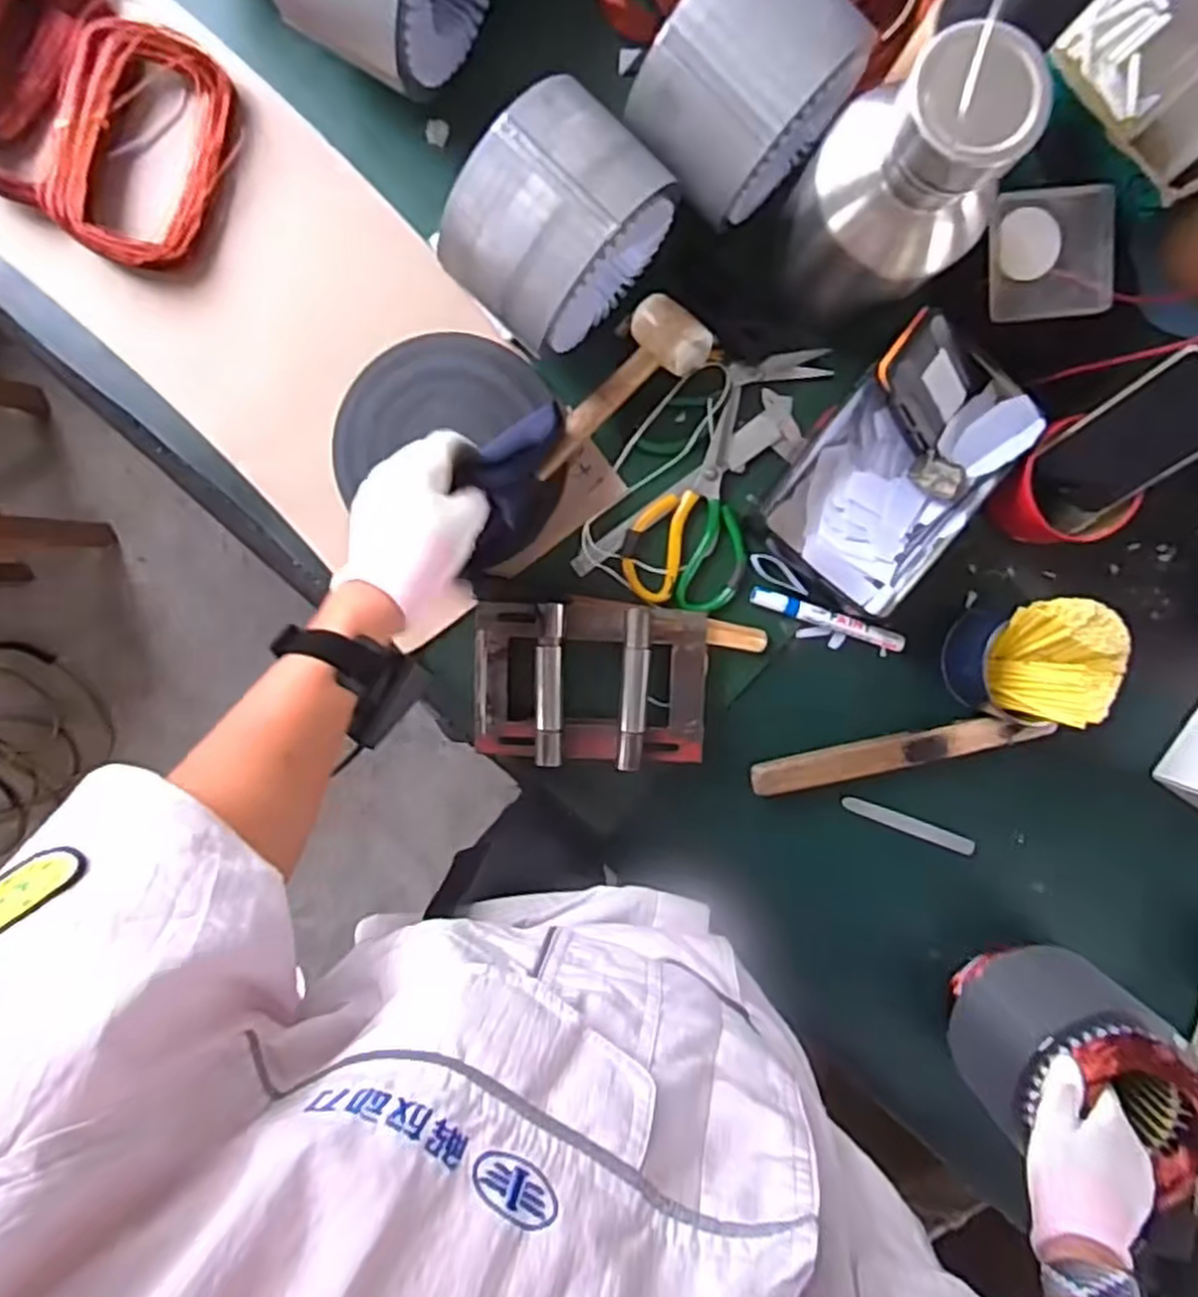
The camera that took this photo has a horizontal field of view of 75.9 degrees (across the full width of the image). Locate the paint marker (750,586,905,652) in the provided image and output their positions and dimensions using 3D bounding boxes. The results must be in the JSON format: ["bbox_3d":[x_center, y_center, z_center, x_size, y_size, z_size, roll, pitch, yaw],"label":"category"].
[{"bbox_3d":[0.202,-0.026,0.678,0.142,0.012,0.017,18,97,-3],"label":"paint marker"}]

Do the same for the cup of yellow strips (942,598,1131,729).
[{"bbox_3d":[0.363,0.010,0.643,0.097,0.102,0.103,0,97,-1],"label":"cup of yellow strips"}]

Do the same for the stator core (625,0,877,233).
[{"bbox_3d":[0.098,-0.378,0.545,0.125,0.116,0.132,39,95,-6],"label":"stator core"}]

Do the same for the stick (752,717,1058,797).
[{"bbox_3d":[0.270,0.092,0.685,0.266,0.016,0.031,-11,98,0],"label":"stick"}]

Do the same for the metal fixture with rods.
[{"bbox_3d":[-0.006,0.030,0.659,0.195,0.044,0.136,4,97,-2],"label":"metal fixture with rods"}]

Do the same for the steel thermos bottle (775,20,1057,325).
[{"bbox_3d":[0.209,-0.298,0.523,0.107,0.228,0.132,-40,96,4],"label":"steel thermos bottle"}]

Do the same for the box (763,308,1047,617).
[{"bbox_3d":[0.241,-0.146,0.624,0.138,0.070,0.211,36,95,-5],"label":"box"}]

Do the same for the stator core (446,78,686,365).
[{"bbox_3d":[-0.026,-0.302,0.565,0.107,0.149,0.151,42,95,-6],"label":"stator core"}]

